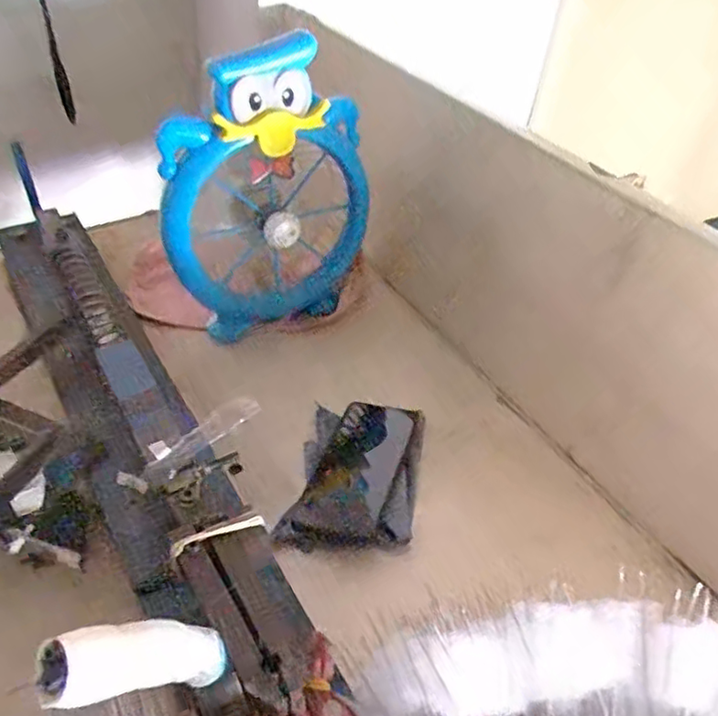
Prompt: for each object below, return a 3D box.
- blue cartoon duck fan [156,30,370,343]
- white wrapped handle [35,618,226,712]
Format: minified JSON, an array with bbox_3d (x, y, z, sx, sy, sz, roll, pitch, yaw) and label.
[{"bbox_3d":[-0.093,-0.166,0.670,0.226,0.297,0.071,-16,48,-21],"label":"blue cartoon duck fan"},{"bbox_3d":[-0.089,0.128,0.267,0.020,0.099,0.021,-47,56,4],"label":"white wrapped handle"}]

